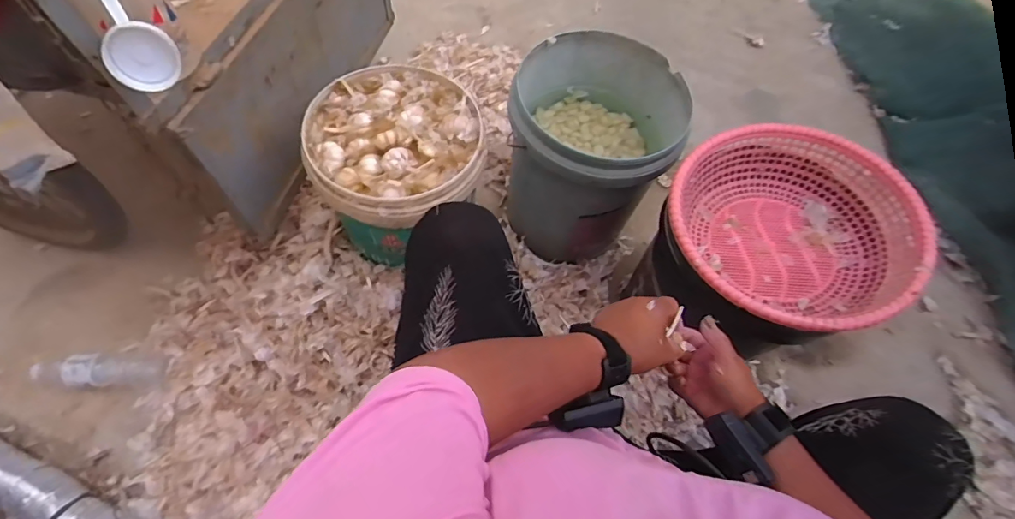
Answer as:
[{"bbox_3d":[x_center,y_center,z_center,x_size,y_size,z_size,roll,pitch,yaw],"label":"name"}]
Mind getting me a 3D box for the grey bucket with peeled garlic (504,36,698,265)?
[{"bbox_3d":[0.154,-0.200,0.967,0.287,0.364,0.312,2,61,-3],"label":"grey bucket with peeled garlic"}]

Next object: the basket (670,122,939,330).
[{"bbox_3d":[0.391,-0.044,0.694,0.303,0.134,0.310,2,61,-3],"label":"basket"}]

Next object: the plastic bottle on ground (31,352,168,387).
[{"bbox_3d":[-0.725,0.195,0.857,0.238,0.052,0.060,-3,62,-6],"label":"plastic bottle on ground"}]

